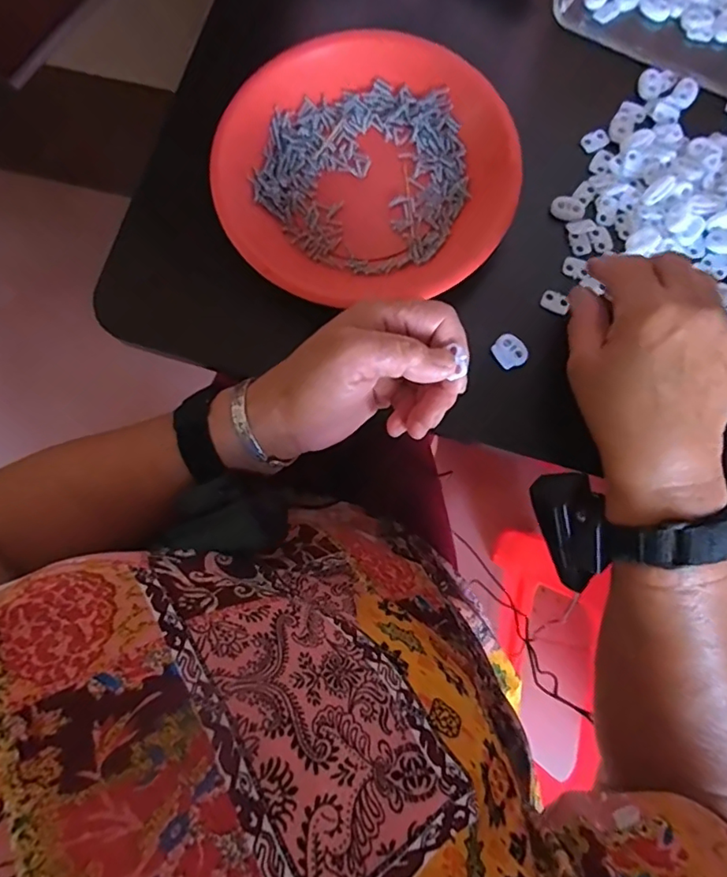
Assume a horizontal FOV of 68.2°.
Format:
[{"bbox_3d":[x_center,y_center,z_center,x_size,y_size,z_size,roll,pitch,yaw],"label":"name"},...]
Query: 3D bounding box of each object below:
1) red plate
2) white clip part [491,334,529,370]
[{"bbox_3d":[0.003,-0.184,0.362,0.187,0.024,0.190,0,79,0],"label":"red plate"},{"bbox_3d":[0.095,-0.056,0.347,0.020,0.004,0.022,-35,81,-7],"label":"white clip part"}]

